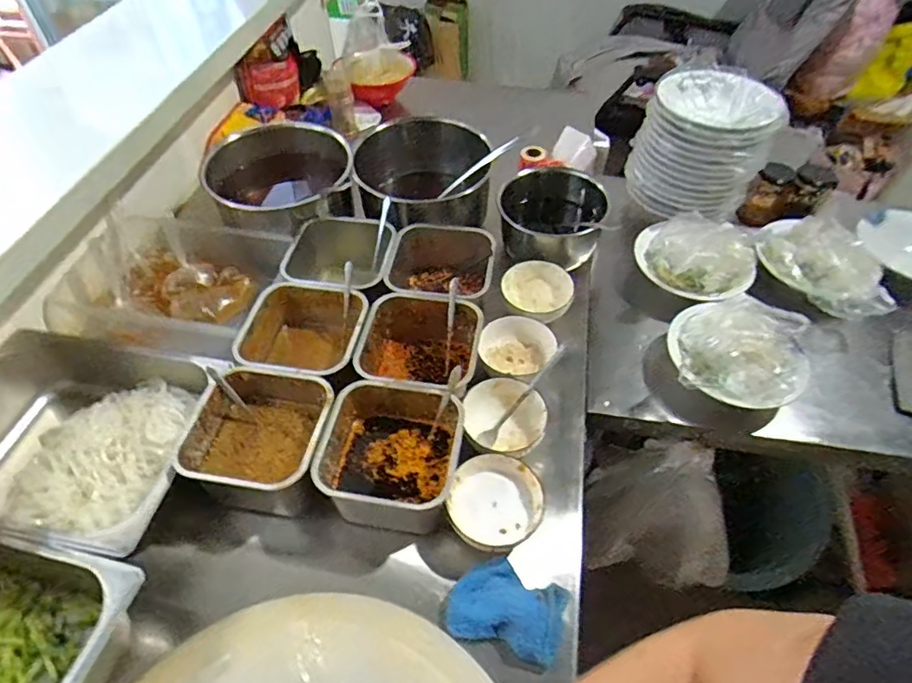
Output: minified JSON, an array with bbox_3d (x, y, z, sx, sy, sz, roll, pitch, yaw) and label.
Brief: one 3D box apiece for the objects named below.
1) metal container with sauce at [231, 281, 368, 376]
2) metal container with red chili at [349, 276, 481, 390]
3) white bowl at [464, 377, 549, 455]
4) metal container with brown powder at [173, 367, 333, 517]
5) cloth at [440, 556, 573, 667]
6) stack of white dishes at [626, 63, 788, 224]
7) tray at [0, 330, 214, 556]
[{"bbox_3d":[-0.211,-0.003,0.798,0.161,0.092,0.171,0,50,0],"label":"metal container with sauce"},{"bbox_3d":[-0.051,0.017,0.781,0.156,0.098,0.168,0,50,0],"label":"metal container with red chili"},{"bbox_3d":[0.065,0.110,0.742,0.106,0.054,0.108,0,50,0],"label":"white bowl"},{"bbox_3d":[-0.239,0.127,0.696,0.161,0.099,0.161,0,50,0],"label":"metal container with brown powder"},{"bbox_3d":[0.056,0.291,0.606,0.124,0.027,0.085,15,52,12],"label":"cloth"},{"bbox_3d":[0.422,-0.333,0.954,0.207,0.184,0.175,31,57,24],"label":"stack of white dishes"},{"bbox_3d":[-0.476,0.134,0.714,0.326,0.112,0.265,9,51,7],"label":"tray"}]

